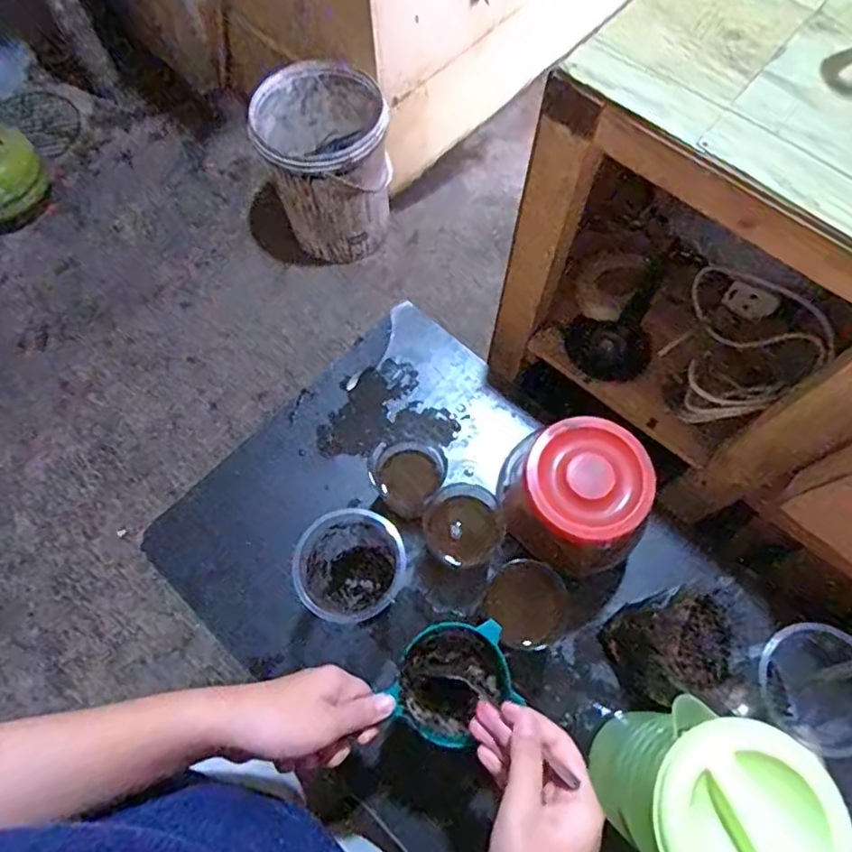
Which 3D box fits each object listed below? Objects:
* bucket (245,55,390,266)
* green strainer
[{"bbox_3d":[-0.246,-0.636,1.479,0.276,0.350,0.293,-1,68,2],"label":"bucket"},{"bbox_3d":[0.022,0.194,0.463,0.092,0.049,0.079,-42,74,-13],"label":"green strainer"}]

